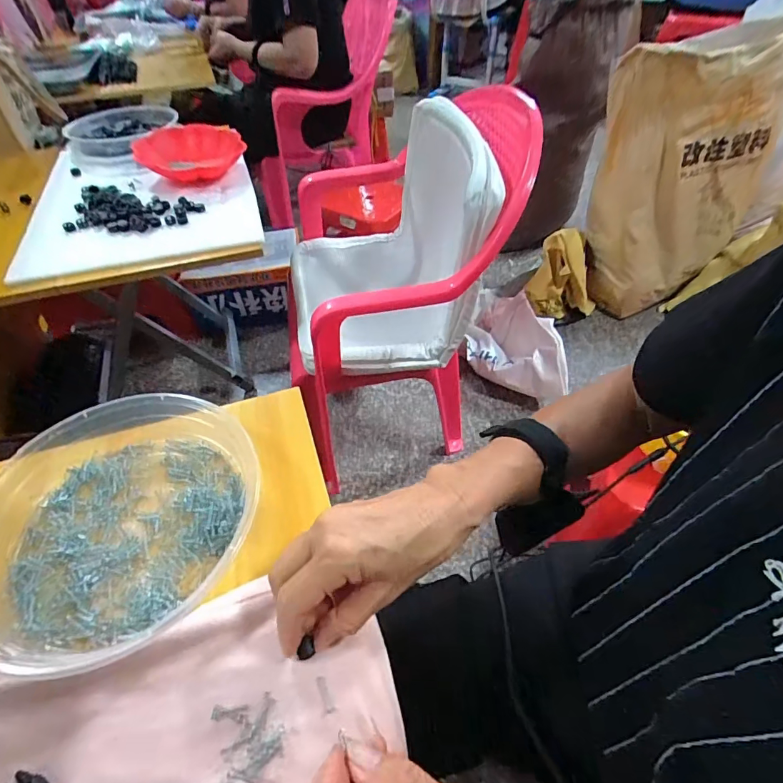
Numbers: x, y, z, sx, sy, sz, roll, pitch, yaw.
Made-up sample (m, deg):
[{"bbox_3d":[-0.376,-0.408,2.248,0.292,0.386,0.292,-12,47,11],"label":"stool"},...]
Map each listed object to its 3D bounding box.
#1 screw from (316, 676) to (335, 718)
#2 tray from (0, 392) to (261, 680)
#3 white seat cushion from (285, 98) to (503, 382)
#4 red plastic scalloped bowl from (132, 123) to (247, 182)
[{"bbox_3d":[-0.041,0.185,0.264,0.008,0.004,0.021,-15,49,-12],"label":"screw"},{"bbox_3d":[-0.204,0.092,0.327,0.198,0.041,0.198,0,48,0],"label":"tray"},{"bbox_3d":[-0.006,-0.261,0.788,0.366,0.364,0.410,-8,49,-7],"label":"white seat cushion"},{"bbox_3d":[-0.397,-0.482,0.864,0.196,0.052,0.171,-11,49,-9],"label":"red plastic scalloped bowl"}]

